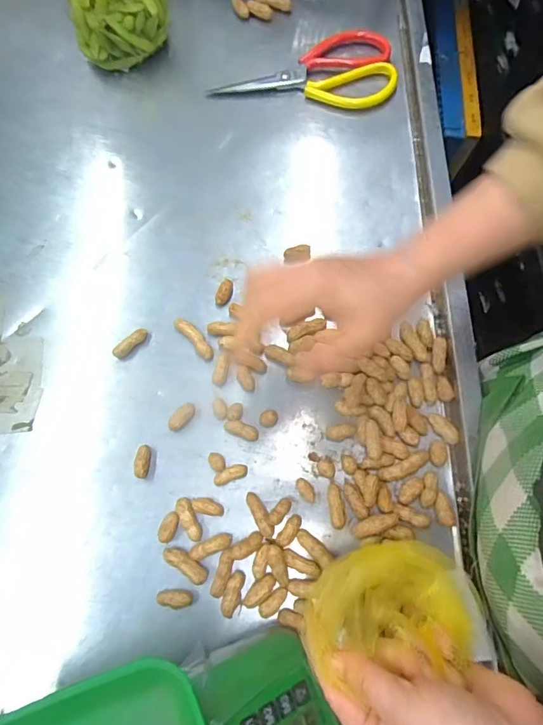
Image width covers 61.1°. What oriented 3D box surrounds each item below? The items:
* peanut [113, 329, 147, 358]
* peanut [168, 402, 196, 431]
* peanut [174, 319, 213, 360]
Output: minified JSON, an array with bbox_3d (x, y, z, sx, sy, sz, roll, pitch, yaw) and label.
[{"bbox_3d":[-0.142,-0.019,0.461,0.039,0.011,0.014,-42,75,-11],"label":"peanut"},{"bbox_3d":[-0.086,0.053,0.445,0.030,0.014,0.013,-43,76,-11],"label":"peanut"},{"bbox_3d":[-0.078,-0.024,0.465,0.015,0.013,0.051,-40,75,-10],"label":"peanut"}]

